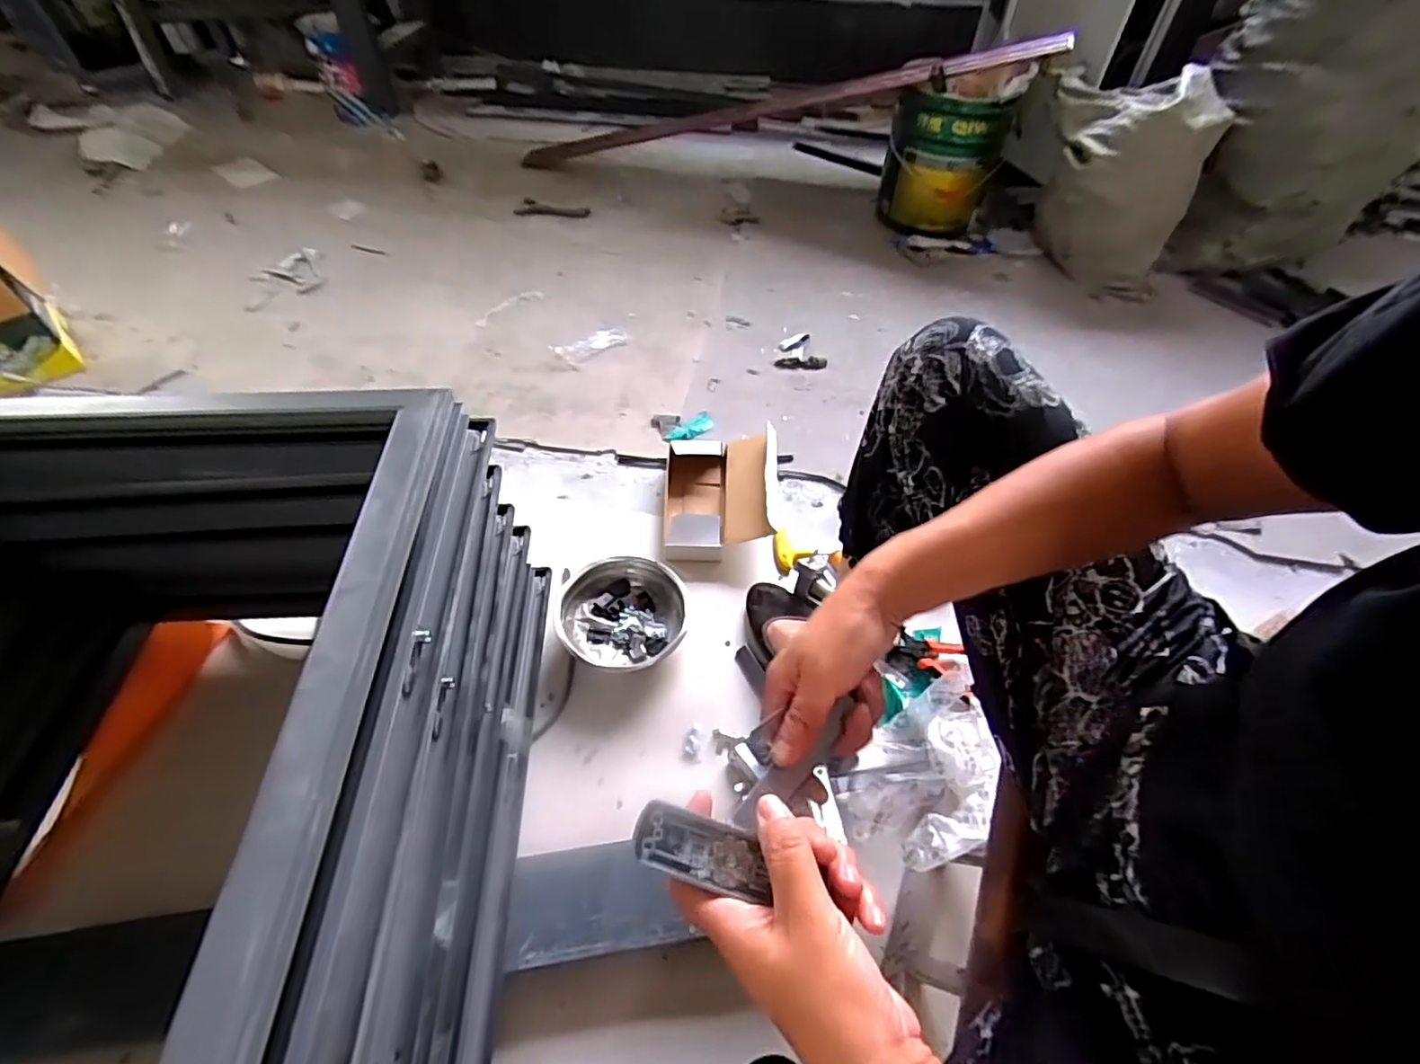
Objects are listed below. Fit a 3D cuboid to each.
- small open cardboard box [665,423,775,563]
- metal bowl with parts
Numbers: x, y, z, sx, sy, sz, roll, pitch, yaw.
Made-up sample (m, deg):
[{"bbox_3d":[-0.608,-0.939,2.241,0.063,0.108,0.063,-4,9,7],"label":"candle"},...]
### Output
[{"bbox_3d":[0.021,-0.071,1.039,0.188,0.103,0.226,-1,51,0],"label":"small open cardboard box"},{"bbox_3d":[-0.124,0.127,0.898,0.174,0.075,0.183,0,51,0],"label":"metal bowl with parts"}]

